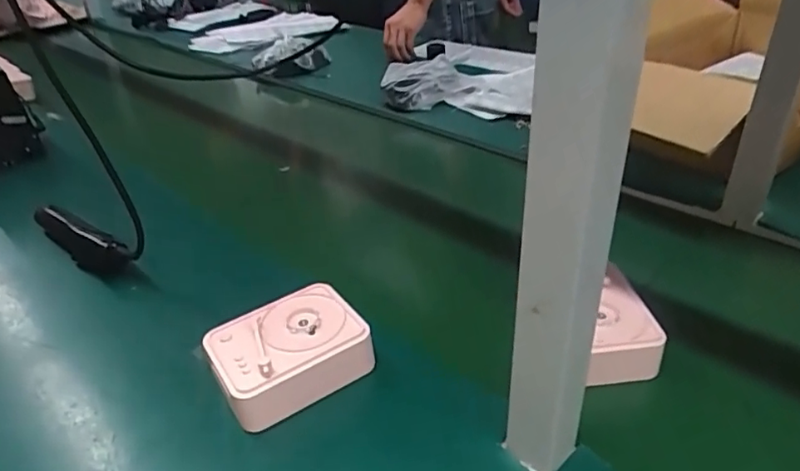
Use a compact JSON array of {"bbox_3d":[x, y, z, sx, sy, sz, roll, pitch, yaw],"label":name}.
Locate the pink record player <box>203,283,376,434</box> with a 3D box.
[{"bbox_3d":[-0.098,0.100,0.507,0.122,0.049,0.093,-24,37,-28],"label":"pink record player"}]

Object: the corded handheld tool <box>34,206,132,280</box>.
[{"bbox_3d":[-0.388,0.004,0.698,0.210,0.039,0.034,22,41,34],"label":"corded handheld tool"}]

